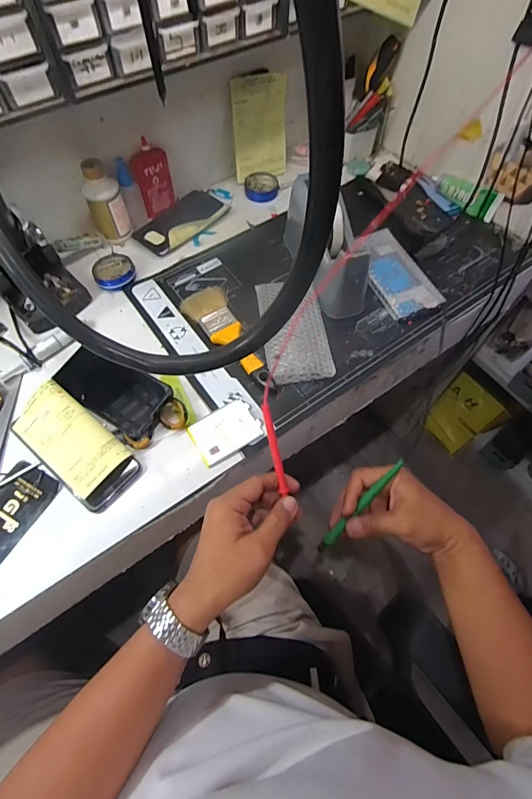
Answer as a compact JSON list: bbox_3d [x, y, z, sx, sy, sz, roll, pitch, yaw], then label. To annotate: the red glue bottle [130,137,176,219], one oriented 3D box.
[{"bbox_3d":[-0.183,-0.358,0.646,0.023,0.101,0.062,38,68,18],"label":"red glue bottle"}]

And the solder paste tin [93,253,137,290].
[{"bbox_3d":[-0.234,-0.200,0.612,0.061,0.016,0.063,0,62,0],"label":"solder paste tin"}]

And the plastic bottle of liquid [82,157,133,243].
[{"bbox_3d":[-0.249,-0.304,0.611,0.046,0.113,0.047,0,62,0],"label":"plastic bottle of liquid"}]

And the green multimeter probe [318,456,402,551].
[{"bbox_3d":[0.106,0.119,0.439,0.135,0.011,0.011,-46,70,-2],"label":"green multimeter probe"}]

